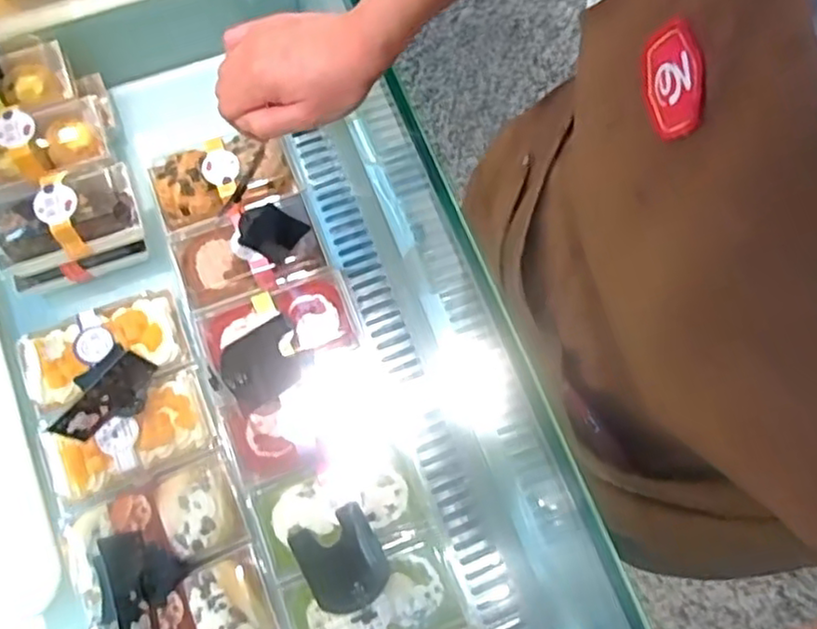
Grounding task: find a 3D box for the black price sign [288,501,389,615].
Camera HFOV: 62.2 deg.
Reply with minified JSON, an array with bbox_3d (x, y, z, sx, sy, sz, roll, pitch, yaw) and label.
[{"bbox_3d":[-0.061,0.218,0.601,0.072,0.014,0.082,-27,75,7],"label":"black price sign"}]

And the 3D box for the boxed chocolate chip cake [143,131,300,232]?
[{"bbox_3d":[-0.197,-0.145,0.714,0.142,0.041,0.082,-22,75,-8],"label":"boxed chocolate chip cake"}]

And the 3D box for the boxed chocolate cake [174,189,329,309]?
[{"bbox_3d":[-0.164,-0.066,0.696,0.147,0.048,0.094,-23,75,-9],"label":"boxed chocolate cake"}]

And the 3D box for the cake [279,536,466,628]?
[{"bbox_3d":[-0.031,0.258,0.599,0.151,0.038,0.085,-17,74,-7],"label":"cake"}]

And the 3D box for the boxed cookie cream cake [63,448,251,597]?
[{"bbox_3d":[-0.231,0.192,0.620,0.151,0.059,0.088,-20,75,-8],"label":"boxed cookie cream cake"}]

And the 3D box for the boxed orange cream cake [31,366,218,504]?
[{"bbox_3d":[-0.265,0.118,0.645,0.152,0.056,0.091,-19,74,-7],"label":"boxed orange cream cake"}]

